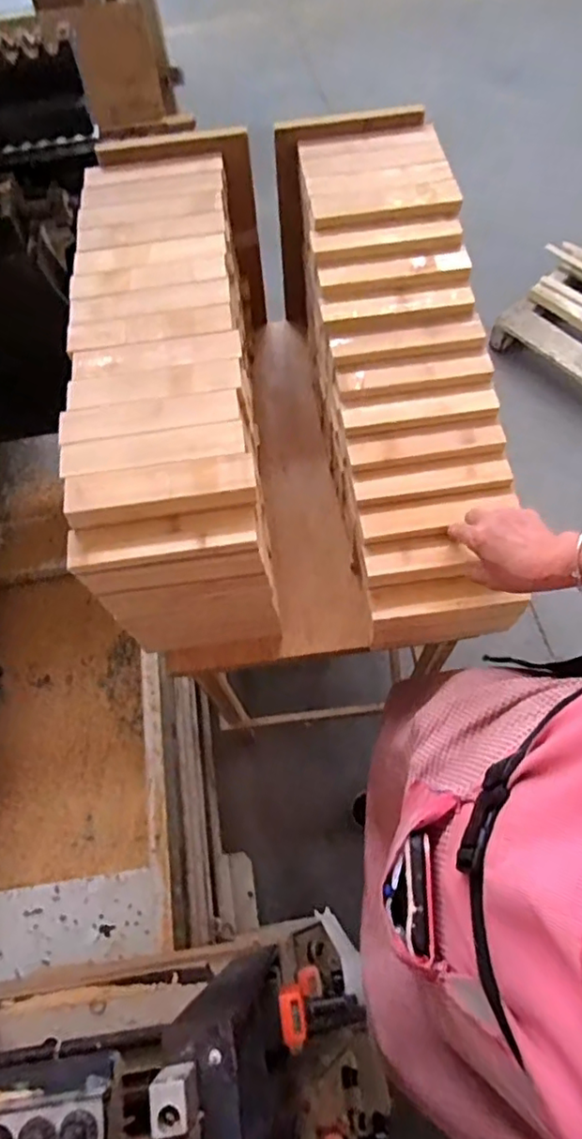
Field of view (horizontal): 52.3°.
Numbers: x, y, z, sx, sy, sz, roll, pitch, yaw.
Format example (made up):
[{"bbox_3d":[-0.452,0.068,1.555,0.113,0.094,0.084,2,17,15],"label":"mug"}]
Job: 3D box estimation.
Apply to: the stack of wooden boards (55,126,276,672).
[{"bbox_3d":[-0.135,-0.214,0.763,0.197,0.290,0.583,-4,64,1],"label":"stack of wooden boards"}]

